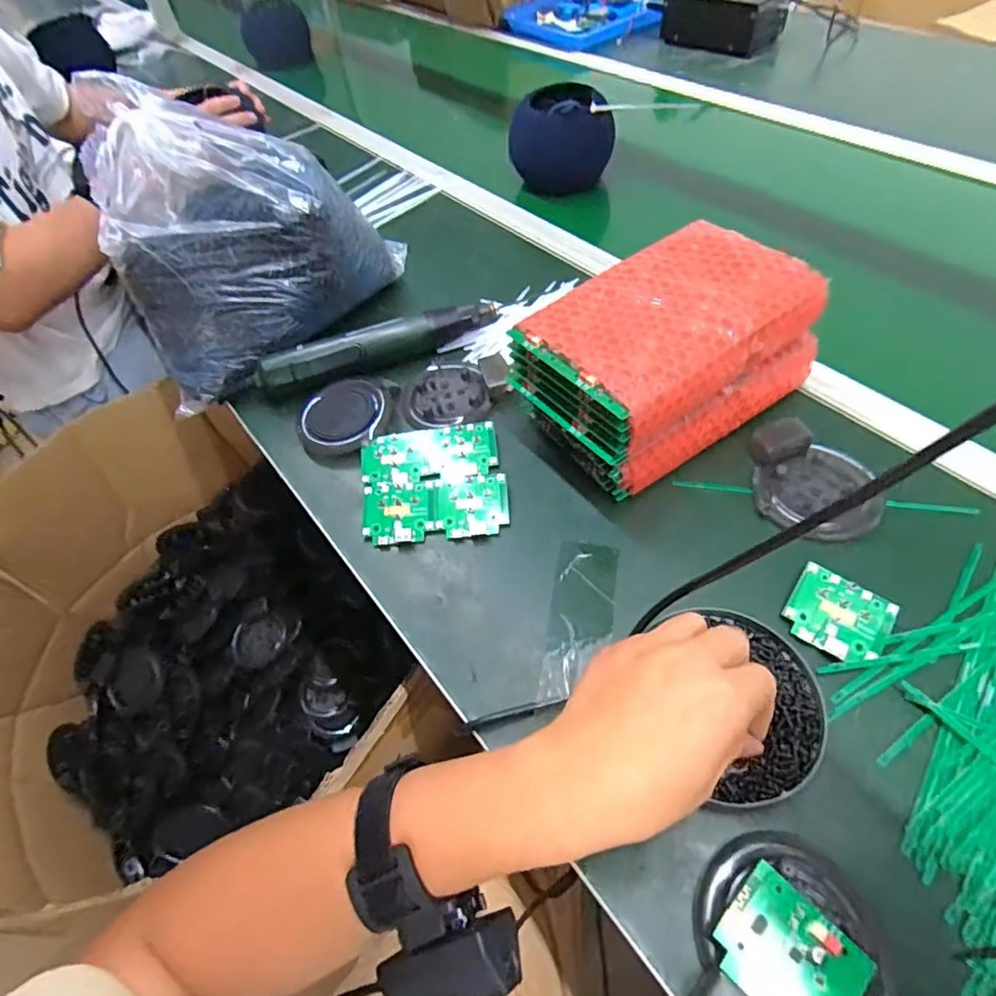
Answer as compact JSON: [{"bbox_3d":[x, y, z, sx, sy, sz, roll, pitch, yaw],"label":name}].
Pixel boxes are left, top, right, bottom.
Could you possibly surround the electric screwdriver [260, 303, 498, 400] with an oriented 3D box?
[{"bbox_3d":[-0.114,-0.152,0.548,0.234,0.030,0.045,-25,56,-11],"label":"electric screwdriver"}]

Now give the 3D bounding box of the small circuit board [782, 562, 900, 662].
[{"bbox_3d":[0.223,0.077,0.369,0.058,0.004,0.054,30,70,22],"label":"small circuit board"}]

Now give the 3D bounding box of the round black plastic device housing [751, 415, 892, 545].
[{"bbox_3d":[0.243,-0.014,0.428,0.088,0.033,0.081,5,55,10],"label":"round black plastic device housing"}]

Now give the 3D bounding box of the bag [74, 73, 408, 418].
[{"bbox_3d":[-0.253,-0.267,0.559,0.198,0.189,0.289,30,63,26],"label":"bag"}]

